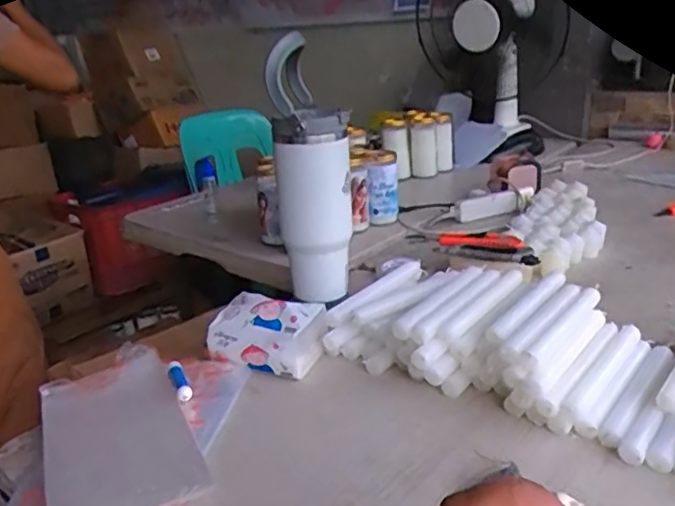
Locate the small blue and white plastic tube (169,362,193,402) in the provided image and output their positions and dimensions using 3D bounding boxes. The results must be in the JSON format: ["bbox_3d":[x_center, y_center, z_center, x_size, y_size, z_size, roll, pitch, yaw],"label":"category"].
[{"bbox_3d":[-0.172,0.141,0.661,0.016,0.019,0.070,-11,22,-20],"label":"small blue and white plastic tube"}]

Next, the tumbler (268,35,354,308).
[{"bbox_3d":[-0.032,-0.101,0.813,0.097,0.324,0.102,-4,21,-1],"label":"tumbler"}]

